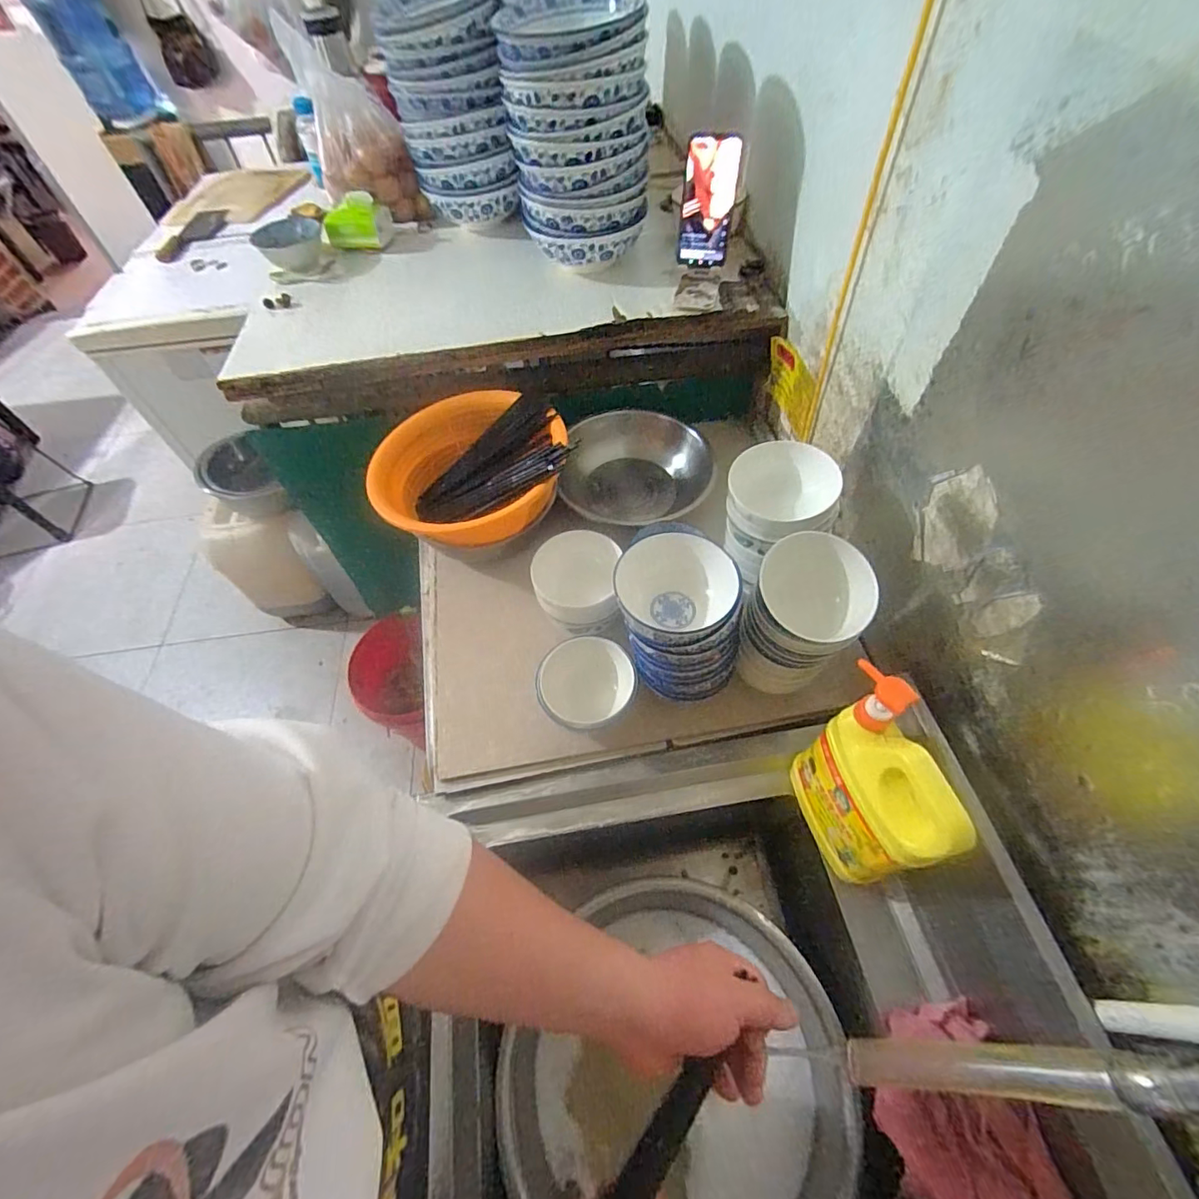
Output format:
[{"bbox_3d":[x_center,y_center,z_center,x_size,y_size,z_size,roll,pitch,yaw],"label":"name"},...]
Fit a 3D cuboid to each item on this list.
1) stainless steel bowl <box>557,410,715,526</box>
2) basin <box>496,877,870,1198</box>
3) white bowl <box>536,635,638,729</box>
[{"bbox_3d":[0.063,-0.209,0.893,0.251,0.078,0.251,-2,56,2],"label":"stainless steel bowl"},{"bbox_3d":[0.103,0.563,0.621,0.348,0.149,0.366,-2,56,2],"label":"basin"},{"bbox_3d":[-0.018,0.109,0.682,0.122,0.067,0.100,-6,56,-1],"label":"white bowl"}]

